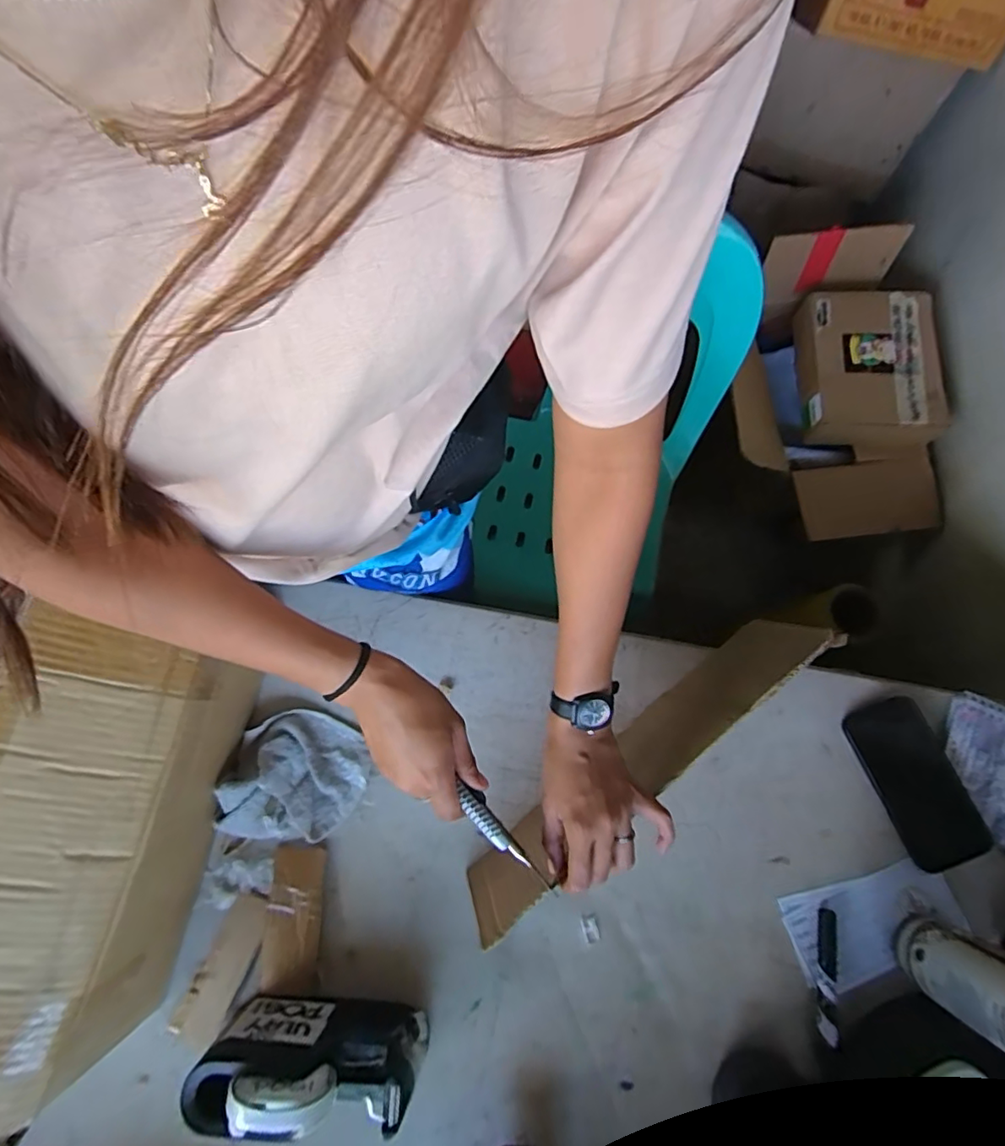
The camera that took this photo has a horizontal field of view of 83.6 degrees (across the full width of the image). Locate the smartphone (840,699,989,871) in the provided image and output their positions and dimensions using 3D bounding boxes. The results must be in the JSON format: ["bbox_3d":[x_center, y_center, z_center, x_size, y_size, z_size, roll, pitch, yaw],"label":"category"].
[{"bbox_3d":[0.448,0.226,0.610,0.080,0.016,0.175,-20,78,-5],"label":"smartphone"}]

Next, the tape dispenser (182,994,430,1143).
[{"bbox_3d":[-0.170,0.444,0.507,0.190,0.112,0.063,2,77,0],"label":"tape dispenser"}]

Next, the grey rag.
[{"bbox_3d":[-0.217,0.217,0.592,0.138,0.046,0.131,12,77,2],"label":"grey rag"}]

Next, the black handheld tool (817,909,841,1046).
[{"bbox_3d":[0.333,0.412,0.576,0.018,0.012,0.121,8,77,1],"label":"black handheld tool"}]

